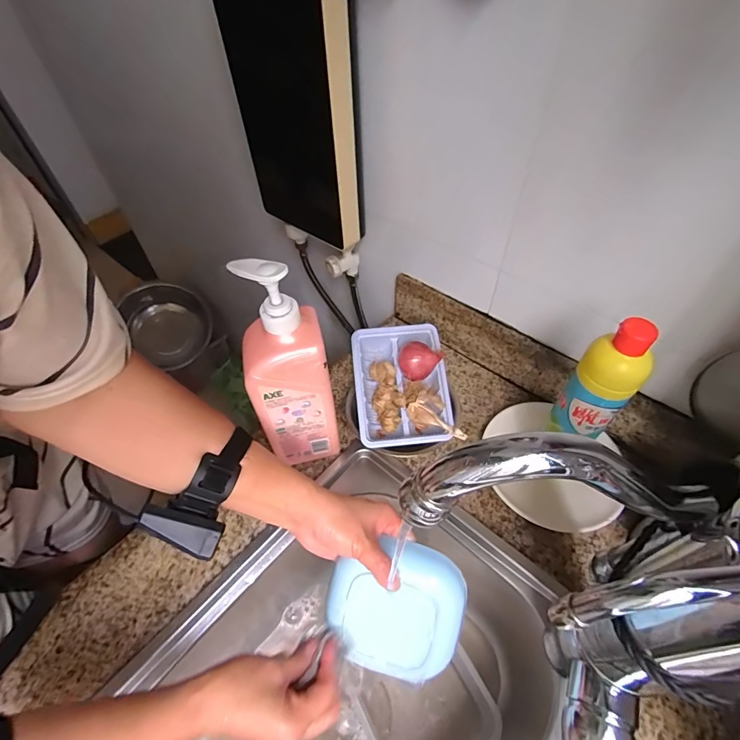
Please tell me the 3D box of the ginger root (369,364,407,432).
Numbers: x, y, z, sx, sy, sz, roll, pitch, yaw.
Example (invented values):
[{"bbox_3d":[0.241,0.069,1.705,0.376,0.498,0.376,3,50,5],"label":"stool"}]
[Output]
[{"bbox_3d":[0.023,0.034,0.532,0.038,0.031,0.092,-9,70,-5],"label":"ginger root"}]

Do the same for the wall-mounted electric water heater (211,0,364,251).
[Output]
[{"bbox_3d":[-0.096,-0.330,0.518,0.185,0.305,0.057,31,58,24],"label":"wall-mounted electric water heater"}]

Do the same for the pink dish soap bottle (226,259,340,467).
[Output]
[{"bbox_3d":[-0.085,0.009,0.425,0.077,0.264,0.052,-11,51,-7],"label":"pink dish soap bottle"}]

